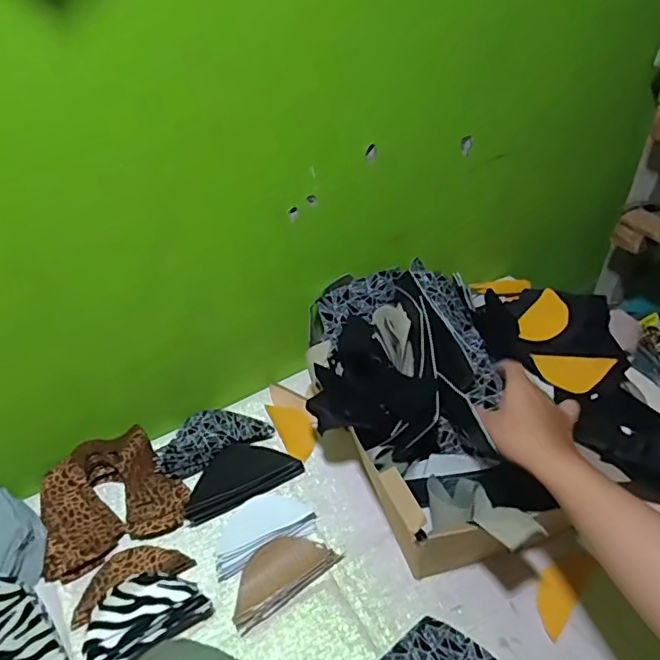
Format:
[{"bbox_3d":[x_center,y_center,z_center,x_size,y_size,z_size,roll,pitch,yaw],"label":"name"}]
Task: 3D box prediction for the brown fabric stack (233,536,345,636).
[{"bbox_3d":[-0.056,0.264,0.617,0.124,0.021,0.059,-29,49,-26],"label":"brown fabric stack"}]

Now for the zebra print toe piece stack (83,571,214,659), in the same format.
[{"bbox_3d":[-0.185,0.288,0.563,0.124,0.063,0.057,-22,46,-20],"label":"zebra print toe piece stack"}]

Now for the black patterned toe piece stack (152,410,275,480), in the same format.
[{"bbox_3d":[-0.158,0.137,0.741,0.144,0.023,0.075,-24,47,-22],"label":"black patterned toe piece stack"}]

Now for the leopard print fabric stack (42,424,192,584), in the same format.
[{"bbox_3d":[-0.265,0.192,0.665,0.158,0.042,0.139,-26,48,-23],"label":"leopard print fabric stack"}]

